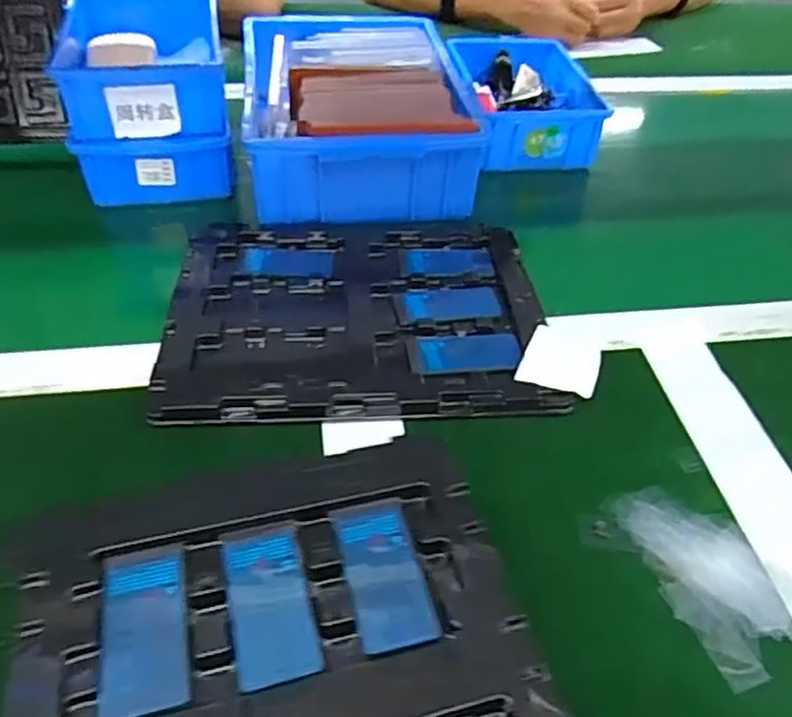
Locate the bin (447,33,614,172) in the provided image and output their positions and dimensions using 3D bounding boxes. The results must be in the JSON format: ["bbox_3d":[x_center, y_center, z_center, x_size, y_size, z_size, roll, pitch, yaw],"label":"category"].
[{"bbox_3d":[0.133,-0.275,0.725,0.132,0.068,0.191,-2,44,-6],"label":"bin"}]

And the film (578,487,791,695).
[{"bbox_3d":[0.166,0.116,0.370,0.077,0.010,0.111,-20,49,-23],"label":"film"}]

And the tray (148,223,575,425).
[{"bbox_3d":[-0.029,-0.037,0.504,0.266,0.026,0.218,-2,44,-6],"label":"tray"}]

